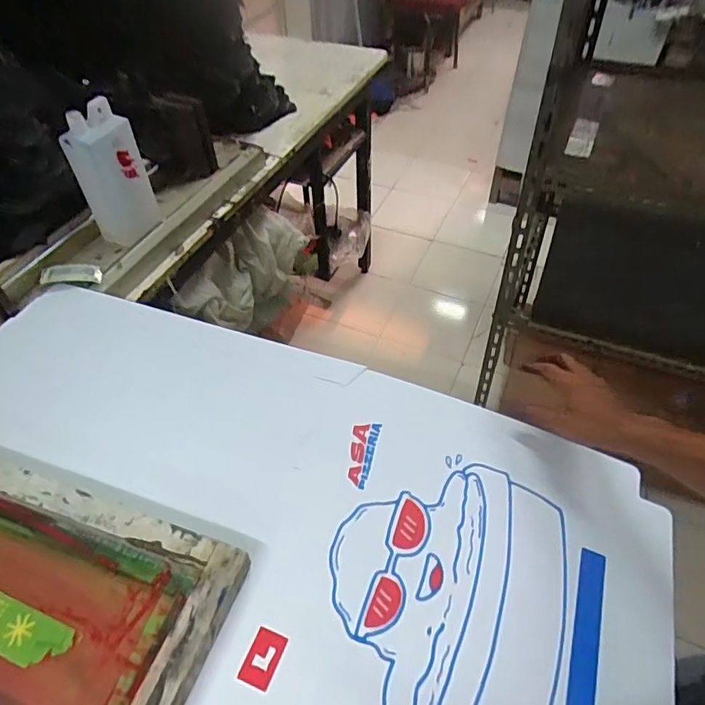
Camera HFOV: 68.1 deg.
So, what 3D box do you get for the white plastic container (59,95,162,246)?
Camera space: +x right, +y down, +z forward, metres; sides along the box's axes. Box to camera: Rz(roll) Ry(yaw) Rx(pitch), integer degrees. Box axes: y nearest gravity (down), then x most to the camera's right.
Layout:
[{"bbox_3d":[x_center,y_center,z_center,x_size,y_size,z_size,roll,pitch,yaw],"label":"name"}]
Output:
[{"bbox_3d":[-0.378,-0.285,0.836,0.056,0.211,0.112,34,56,25],"label":"white plastic container"}]

